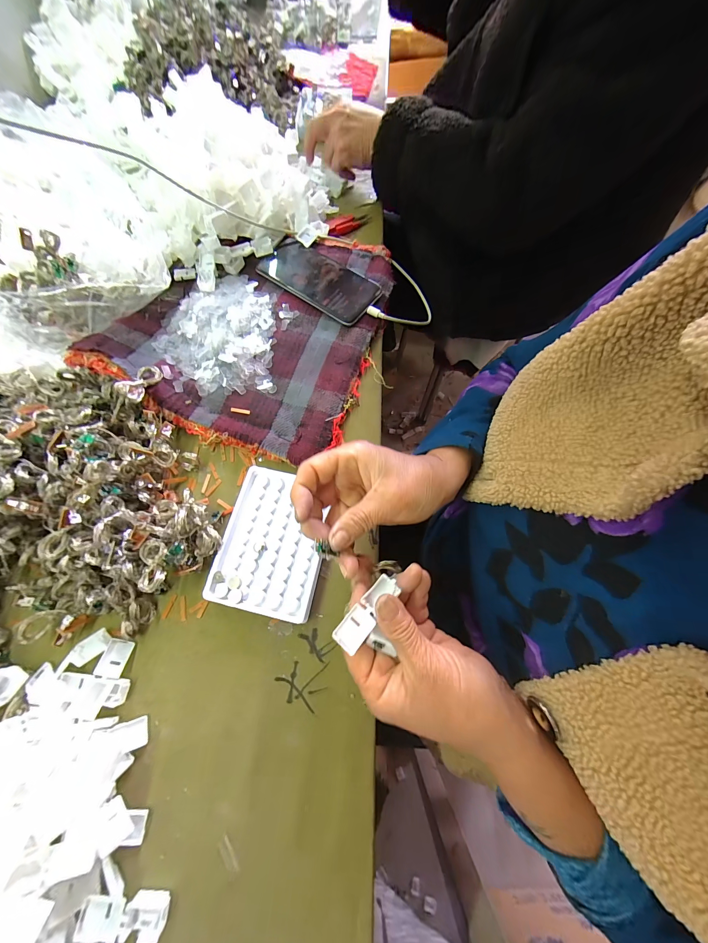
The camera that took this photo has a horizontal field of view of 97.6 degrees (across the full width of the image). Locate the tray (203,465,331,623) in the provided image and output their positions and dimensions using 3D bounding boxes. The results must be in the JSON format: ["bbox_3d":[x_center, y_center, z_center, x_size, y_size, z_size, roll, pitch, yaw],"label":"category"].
[{"bbox_3d":[-0.077,0.064,0.298,0.095,0.014,0.129,11,71,3],"label":"tray"}]

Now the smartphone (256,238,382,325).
[{"bbox_3d":[-0.051,-0.257,0.407,0.174,0.008,0.076,36,74,11],"label":"smartphone"}]

